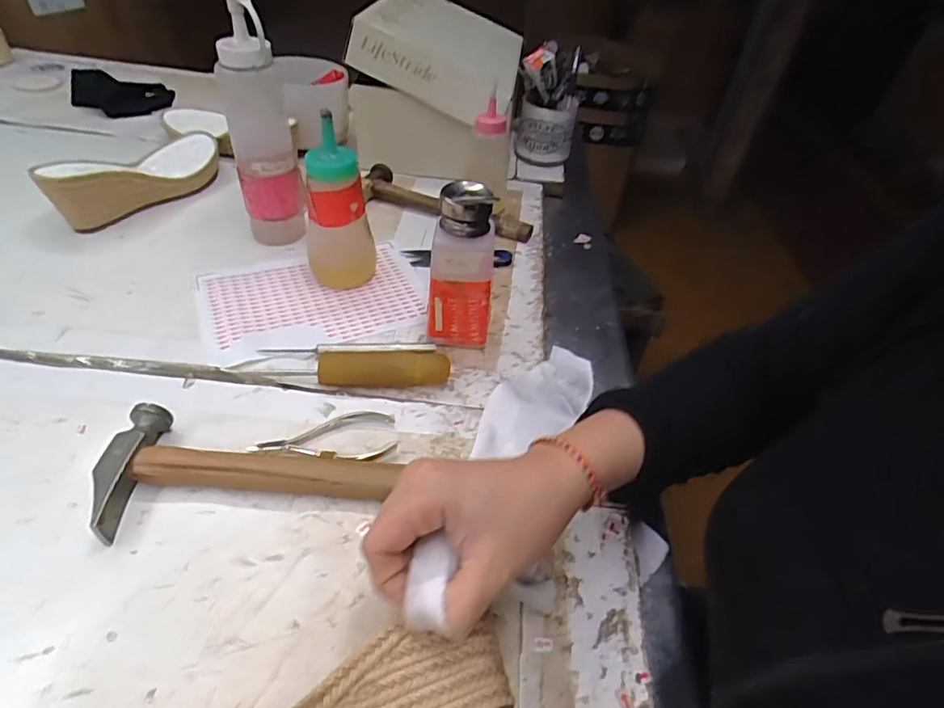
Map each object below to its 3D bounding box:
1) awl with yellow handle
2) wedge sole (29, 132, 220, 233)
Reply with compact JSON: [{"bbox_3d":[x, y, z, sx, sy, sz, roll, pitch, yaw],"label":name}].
[{"bbox_3d":[-0.105,0.007,0.436,0.170,0.026,0.030,4,43,-4],"label":"awl with yellow handle"},{"bbox_3d":[-0.370,-0.216,0.621,0.099,0.063,0.232,10,43,4],"label":"wedge sole"}]

